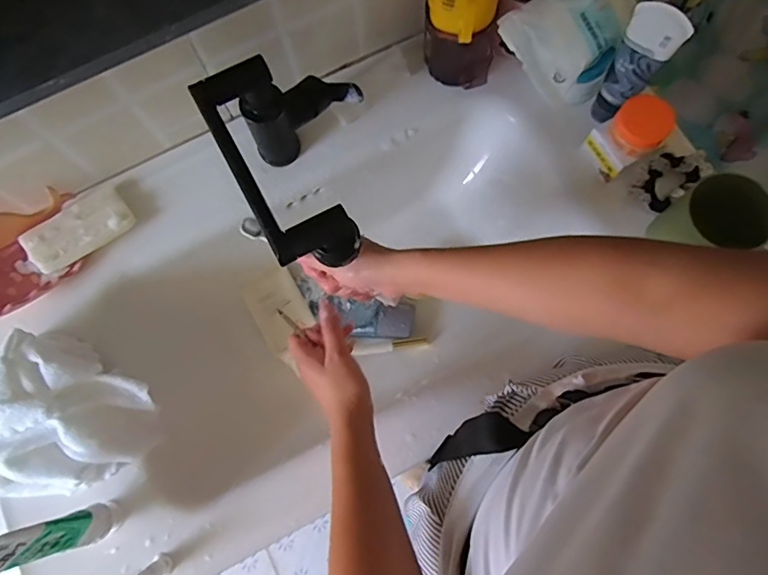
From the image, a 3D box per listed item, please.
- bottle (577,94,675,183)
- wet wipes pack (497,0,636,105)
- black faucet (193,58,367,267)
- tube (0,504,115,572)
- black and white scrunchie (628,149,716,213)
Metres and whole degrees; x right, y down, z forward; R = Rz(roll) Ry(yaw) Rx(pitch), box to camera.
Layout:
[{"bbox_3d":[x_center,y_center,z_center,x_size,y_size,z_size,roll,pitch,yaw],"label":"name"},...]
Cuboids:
[{"bbox_3d":[0.278,-0.171,0.595,0.062,0.095,0.060,-1,76,2],"label":"bottle"},{"bbox_3d":[0.219,-0.280,0.582,0.146,0.060,0.130,-30,107,12],"label":"wet wipes pack"},{"bbox_3d":[-0.067,-0.125,0.547,0.154,0.175,0.225,-29,76,-5],"label":"black faucet"},{"bbox_3d":[-0.294,0.225,0.457,0.049,0.191,0.030,-27,76,-4],"label":"tube"},{"bbox_3d":[0.339,-0.131,0.615,0.086,0.036,0.058,-39,78,-7],"label":"black and white scrunchie"}]

